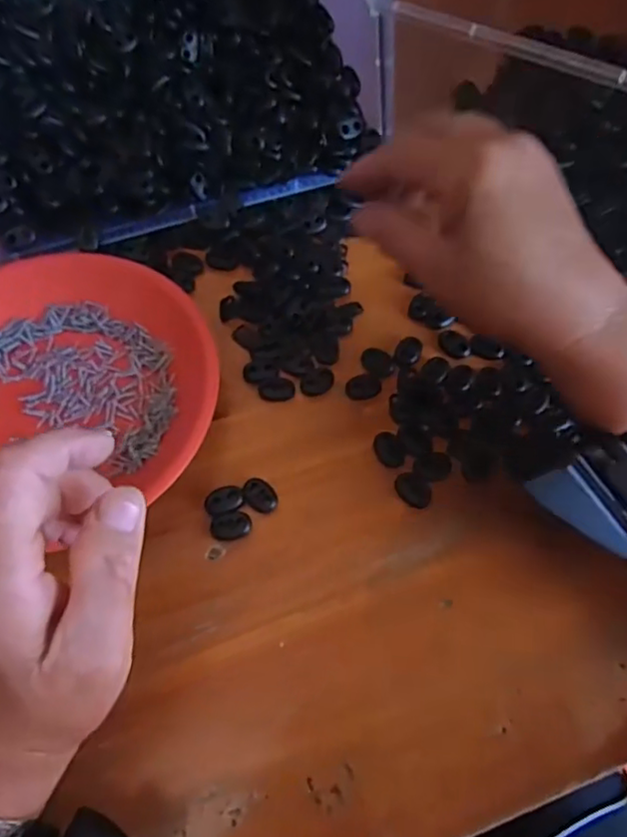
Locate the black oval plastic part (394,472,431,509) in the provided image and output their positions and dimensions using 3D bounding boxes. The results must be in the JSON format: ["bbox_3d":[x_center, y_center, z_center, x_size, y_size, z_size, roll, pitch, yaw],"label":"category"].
[{"bbox_3d":[0.057,0.040,0.336,0.022,0.007,0.015,36,68,17],"label":"black oval plastic part"}]

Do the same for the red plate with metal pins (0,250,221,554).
[{"bbox_3d":[-0.157,-0.030,0.360,0.190,0.025,0.177,0,63,0],"label":"red plate with metal pins"}]

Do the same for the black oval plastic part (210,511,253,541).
[{"bbox_3d":[-0.046,0.059,0.327,0.022,0.004,0.014,-14,64,-7],"label":"black oval plastic part"}]

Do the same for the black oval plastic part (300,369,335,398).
[{"bbox_3d":[0.003,-0.023,0.369,0.021,0.005,0.015,-28,67,-14],"label":"black oval plastic part"}]

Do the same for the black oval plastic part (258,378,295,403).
[{"bbox_3d":[-0.023,-0.019,0.367,0.022,0.004,0.014,-2,63,-1],"label":"black oval plastic part"}]

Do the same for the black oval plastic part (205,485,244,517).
[{"bbox_3d":[-0.050,0.045,0.332,0.021,0.006,0.015,-16,64,-8],"label":"black oval plastic part"}]

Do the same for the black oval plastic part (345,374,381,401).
[{"bbox_3d":[0.031,-0.020,0.368,0.021,0.004,0.017,-12,64,-6],"label":"black oval plastic part"}]

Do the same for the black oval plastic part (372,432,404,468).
[{"bbox_3d":[0.045,0.018,0.348,0.016,0.004,0.023,-23,66,-11],"label":"black oval plastic part"}]

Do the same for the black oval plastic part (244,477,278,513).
[{"bbox_3d":[-0.030,0.044,0.335,0.016,0.004,0.021,-36,69,-17],"label":"black oval plastic part"}]

